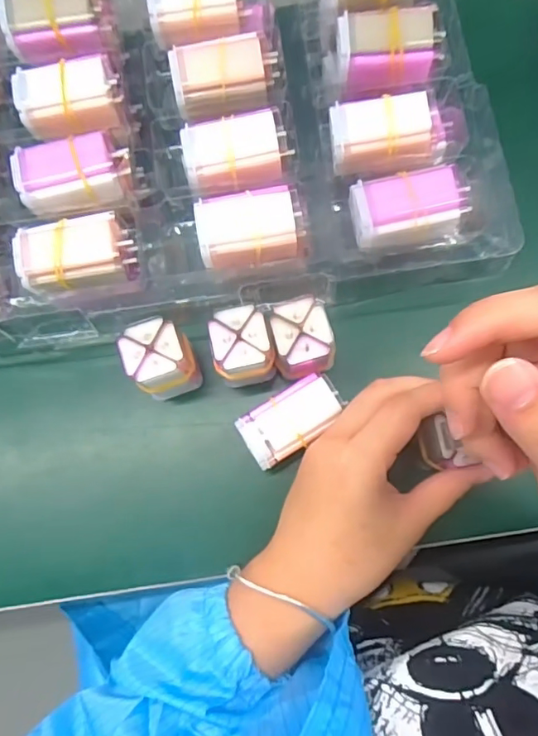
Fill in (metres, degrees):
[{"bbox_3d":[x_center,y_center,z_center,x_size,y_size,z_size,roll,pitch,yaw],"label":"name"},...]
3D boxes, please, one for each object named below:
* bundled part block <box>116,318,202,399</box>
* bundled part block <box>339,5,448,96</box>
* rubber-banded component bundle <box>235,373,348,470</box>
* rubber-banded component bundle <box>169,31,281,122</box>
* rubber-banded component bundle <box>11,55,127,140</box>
[{"bbox_3d":[-0.061,-0.003,0.314,0.037,0.060,0.035,-12,75,1],"label":"bundled part block"},{"bbox_3d":[0.073,-0.193,0.313,0.058,0.022,0.040,-7,77,1],"label":"bundled part block"},{"bbox_3d":[0.015,0.031,0.318,0.061,0.036,0.033,-32,78,-5],"label":"rubber-banded component bundle"},{"bbox_3d":[-0.026,-0.174,0.313,0.061,0.023,0.037,-6,77,1],"label":"rubber-banded component bundle"},{"bbox_3d":[-0.122,-0.164,0.316,0.059,0.020,0.040,-16,77,-1],"label":"rubber-banded component bundle"}]

